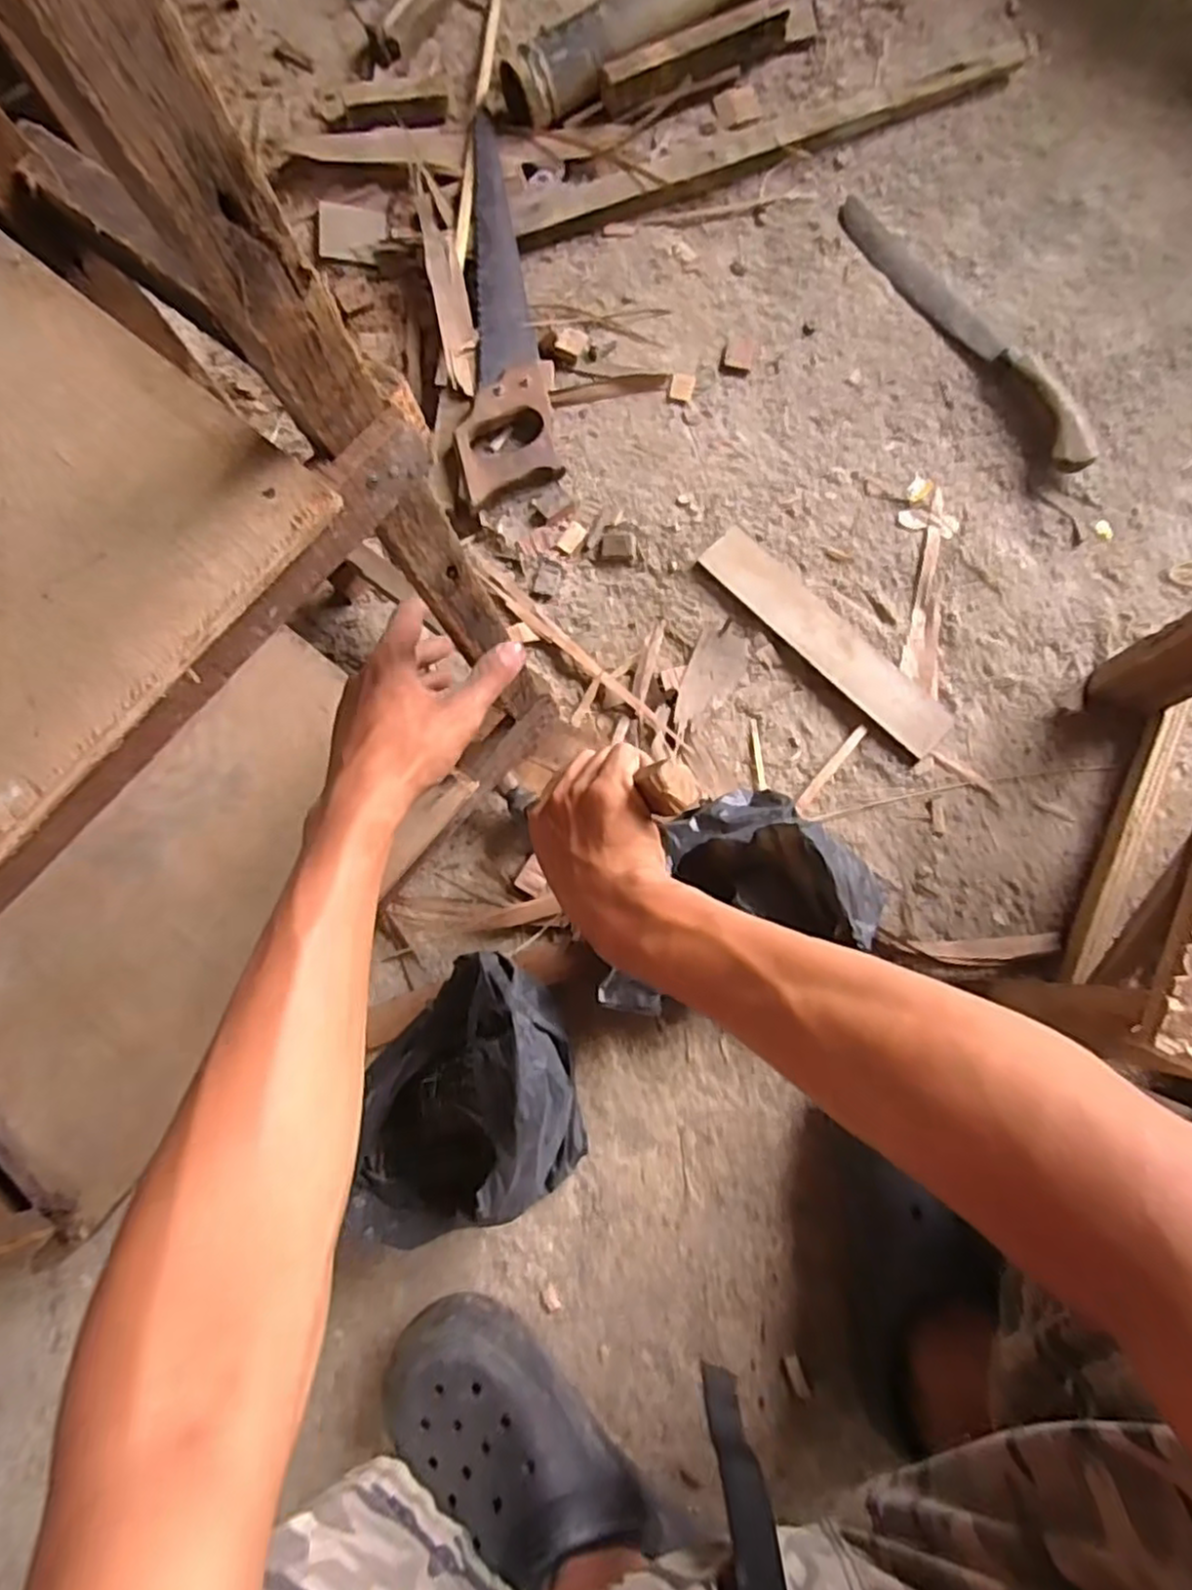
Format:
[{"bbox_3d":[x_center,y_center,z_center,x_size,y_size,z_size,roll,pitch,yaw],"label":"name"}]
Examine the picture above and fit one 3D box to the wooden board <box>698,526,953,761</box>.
[{"bbox_3d":[0.204,-0.140,0.648,0.259,0.016,0.051,44,86,8],"label":"wooden board"}]

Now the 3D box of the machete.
[{"bbox_3d":[0.356,-0.455,0.695,0.064,0.035,0.366,-31,81,-3],"label":"machete"}]

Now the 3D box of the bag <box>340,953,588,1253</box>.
[{"bbox_3d":[-0.099,0.217,0.532,0.164,0.101,0.186,-7,80,1],"label":"bag"}]

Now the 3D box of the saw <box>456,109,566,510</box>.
[{"bbox_3d":[-0.102,-0.478,0.707,0.085,0.034,0.412,-8,81,2],"label":"saw"}]

